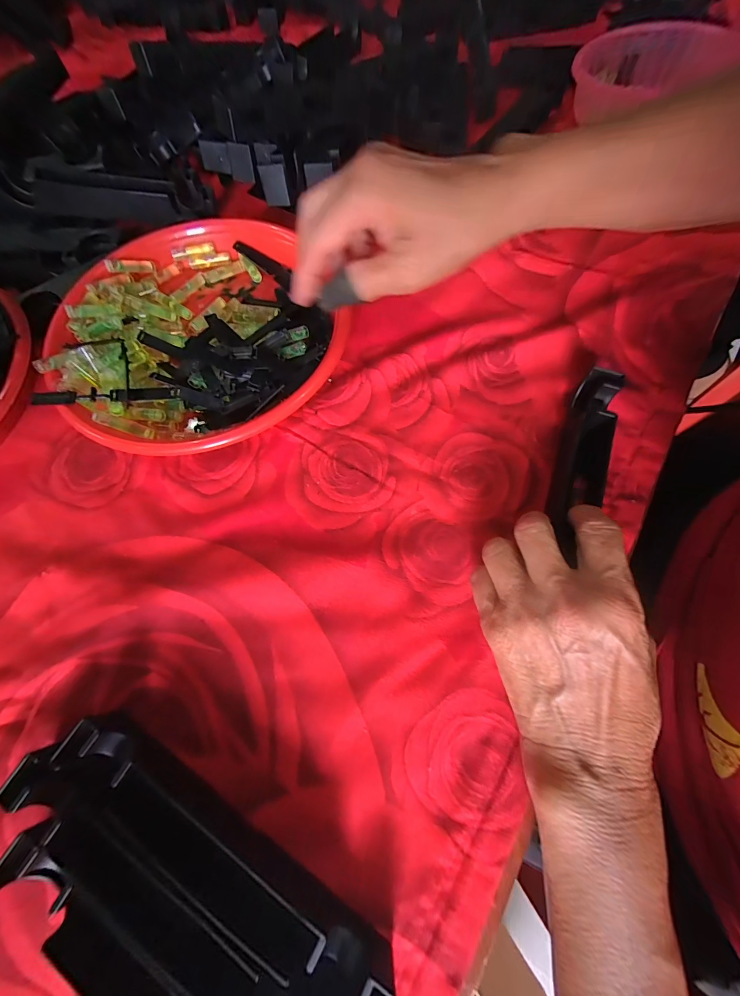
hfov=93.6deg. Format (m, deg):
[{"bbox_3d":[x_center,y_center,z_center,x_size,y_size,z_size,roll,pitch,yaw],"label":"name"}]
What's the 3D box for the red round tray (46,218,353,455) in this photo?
[{"bbox_3d":[-0.149,-0.144,0.304,0.222,0.031,0.238,-1,70,1],"label":"red round tray"}]

